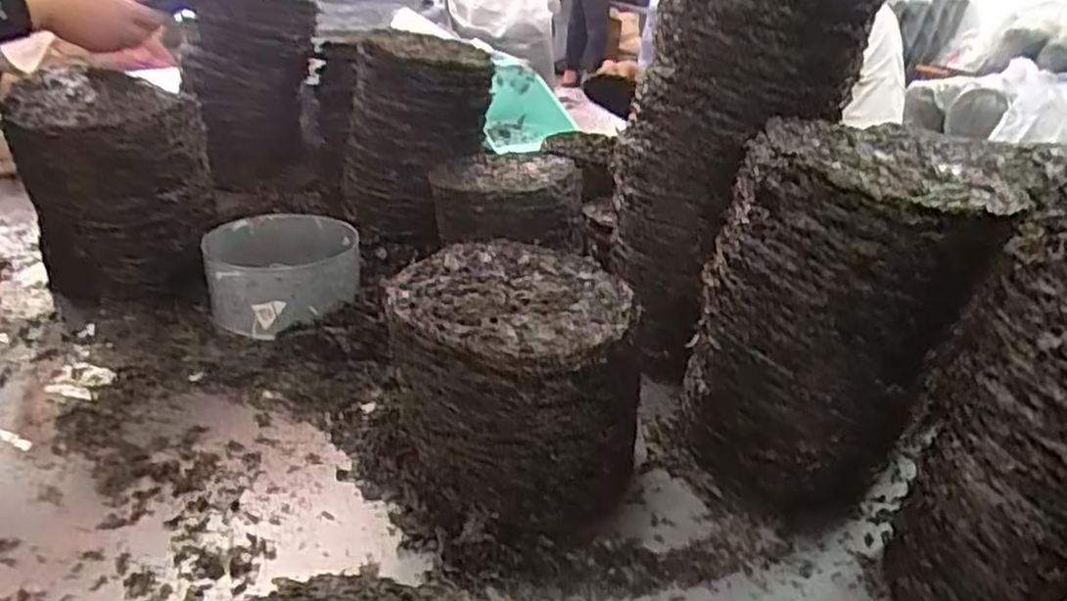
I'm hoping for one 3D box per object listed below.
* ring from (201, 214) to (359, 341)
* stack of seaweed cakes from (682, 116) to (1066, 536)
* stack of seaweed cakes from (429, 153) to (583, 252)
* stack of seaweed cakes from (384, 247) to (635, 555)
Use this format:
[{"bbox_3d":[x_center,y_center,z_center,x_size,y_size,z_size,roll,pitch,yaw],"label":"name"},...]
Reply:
[{"bbox_3d":[-0.311,-0.034,0.904,0.178,0.084,0.173,-4,28,-13],"label":"ring"},{"bbox_3d":[0.259,0.032,0.633,0.172,0.316,0.186,-21,36,-38],"label":"stack of seaweed cakes"},{"bbox_3d":[-0.039,-0.122,1.015,0.201,0.125,0.175,-5,28,-15],"label":"stack of seaweed cakes"},{"bbox_3d":[-0.022,0.075,0.630,0.193,0.183,0.196,-3,29,-12],"label":"stack of seaweed cakes"}]

